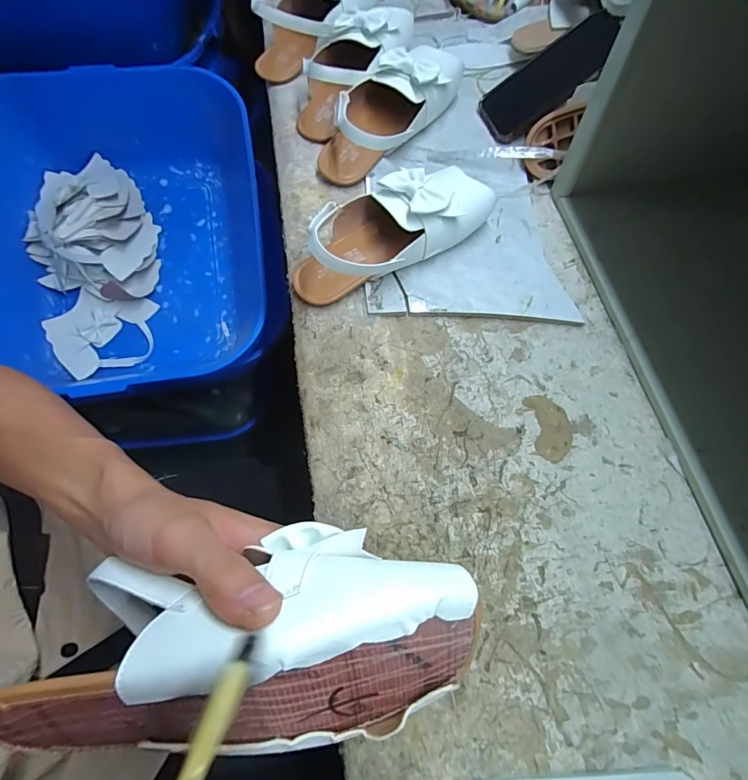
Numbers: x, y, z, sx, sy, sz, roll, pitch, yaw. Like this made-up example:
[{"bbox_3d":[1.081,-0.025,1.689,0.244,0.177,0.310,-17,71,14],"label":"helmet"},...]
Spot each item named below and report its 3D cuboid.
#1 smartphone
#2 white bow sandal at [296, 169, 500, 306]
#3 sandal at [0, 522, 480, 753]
[{"bbox_3d":[0.195,-0.348,0.475,0.146,0.012,0.080,-28,65,30],"label":"smartphone"},{"bbox_3d":[0.014,-0.160,0.412,0.209,0.065,0.089,-31,70,-12],"label":"white bow sandal"},{"bbox_3d":[-0.060,0.121,0.205,0.212,0.088,0.067,-11,24,-3],"label":"sandal"}]

